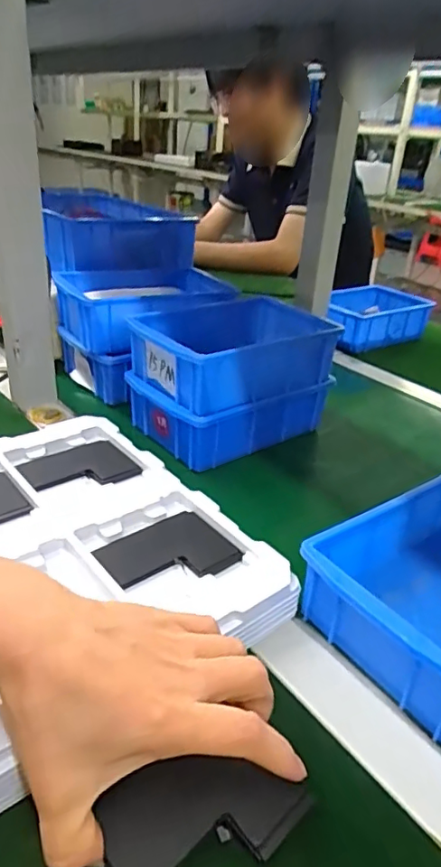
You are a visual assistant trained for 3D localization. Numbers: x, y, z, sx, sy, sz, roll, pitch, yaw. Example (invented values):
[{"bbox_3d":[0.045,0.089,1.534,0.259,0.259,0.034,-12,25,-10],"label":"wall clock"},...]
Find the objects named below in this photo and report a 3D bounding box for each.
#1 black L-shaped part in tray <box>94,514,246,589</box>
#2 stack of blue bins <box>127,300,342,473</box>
[{"bbox_3d":[-0.036,0.090,0.401,0.091,0.015,0.067,-17,30,-37],"label":"black L-shaped part in tray"},{"bbox_3d":[0.013,-0.065,0.602,0.196,0.113,0.137,-16,35,-34],"label":"stack of blue bins"}]

